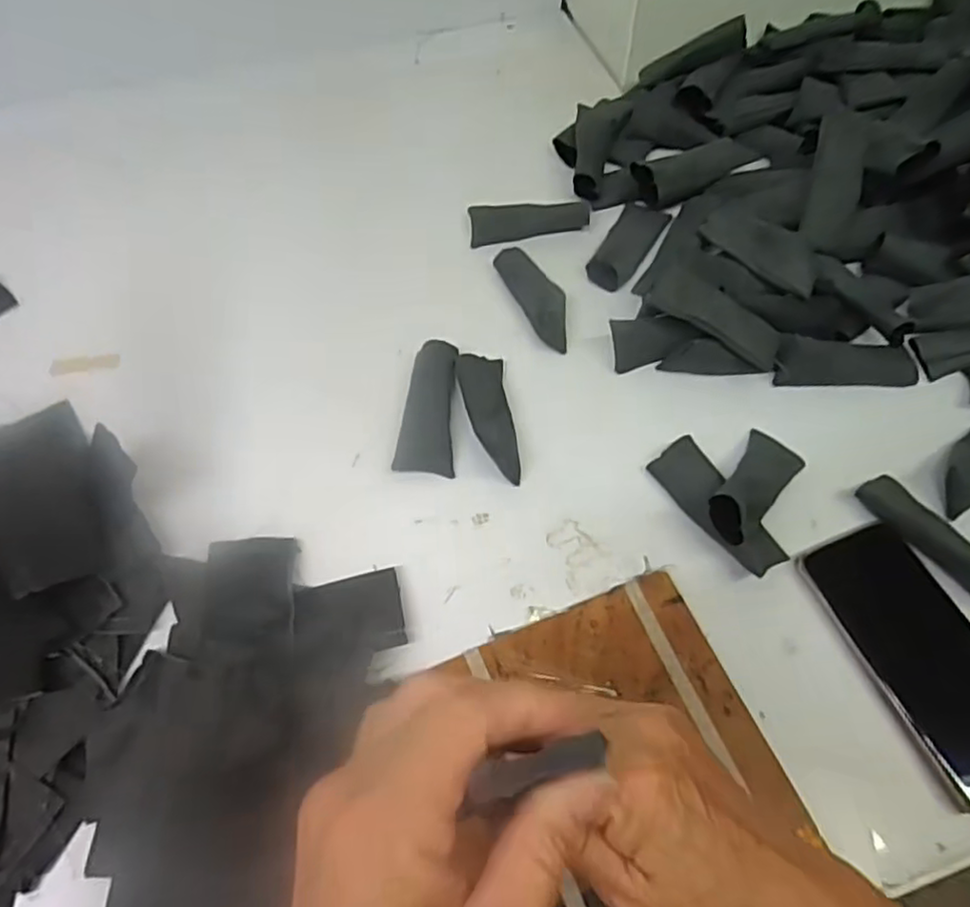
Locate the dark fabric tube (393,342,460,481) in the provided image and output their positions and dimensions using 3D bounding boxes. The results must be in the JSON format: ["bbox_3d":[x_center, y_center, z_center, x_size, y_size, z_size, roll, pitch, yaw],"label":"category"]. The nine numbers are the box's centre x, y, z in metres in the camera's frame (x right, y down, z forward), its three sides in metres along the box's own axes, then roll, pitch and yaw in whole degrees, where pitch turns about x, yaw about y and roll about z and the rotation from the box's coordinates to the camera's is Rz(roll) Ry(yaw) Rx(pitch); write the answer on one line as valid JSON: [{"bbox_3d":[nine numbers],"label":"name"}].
[{"bbox_3d":[-0.038,-0.035,0.485,0.039,0.022,0.101,6,60,3],"label":"dark fabric tube"}]

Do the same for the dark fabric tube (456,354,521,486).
[{"bbox_3d":[0.002,-0.027,0.480,0.035,0.022,0.099,-6,60,-4],"label":"dark fabric tube"}]

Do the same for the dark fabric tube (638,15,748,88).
[{"bbox_3d":[0.204,-0.391,0.649,0.102,0.020,0.029,-19,59,17],"label":"dark fabric tube"}]

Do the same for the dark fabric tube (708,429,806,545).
[{"bbox_3d":[0.180,0.017,0.438,0.036,0.022,0.108,36,46,19],"label":"dark fabric tube"}]

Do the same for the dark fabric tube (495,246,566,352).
[{"bbox_3d":[0.043,-0.129,0.538,0.033,0.019,0.100,-24,63,-13],"label":"dark fabric tube"}]

